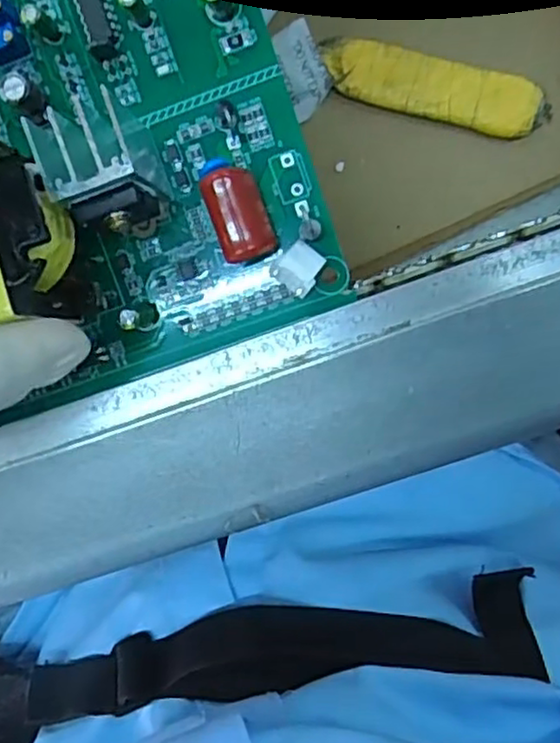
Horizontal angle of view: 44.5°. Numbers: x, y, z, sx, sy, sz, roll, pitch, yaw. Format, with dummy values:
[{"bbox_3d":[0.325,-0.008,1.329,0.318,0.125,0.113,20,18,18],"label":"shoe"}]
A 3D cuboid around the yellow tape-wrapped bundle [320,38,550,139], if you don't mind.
[{"bbox_3d":[0.060,-0.110,0.266,0.087,0.008,0.021,15,98,2],"label":"yellow tape-wrapped bundle"}]

